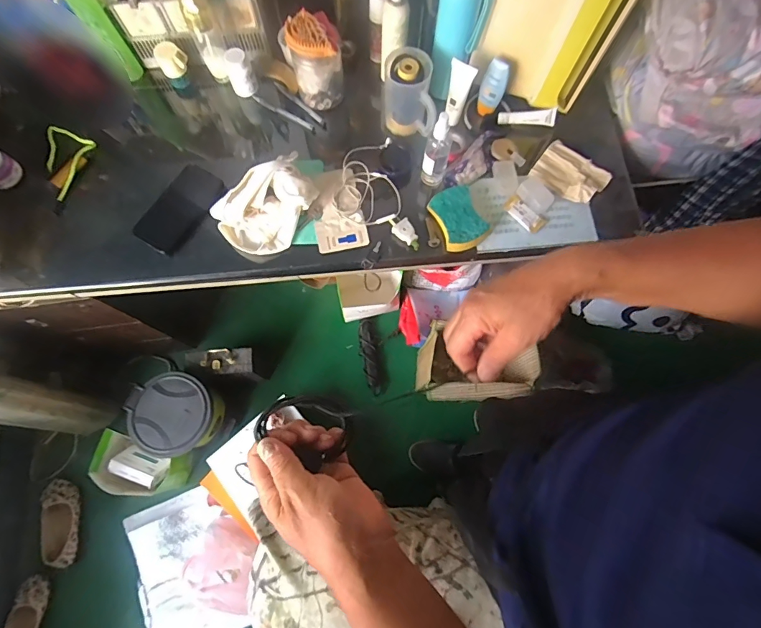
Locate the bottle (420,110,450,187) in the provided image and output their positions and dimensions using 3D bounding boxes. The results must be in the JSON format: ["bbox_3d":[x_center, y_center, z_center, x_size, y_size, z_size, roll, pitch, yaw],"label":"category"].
[{"bbox_3d":[0.092,-0.264,0.660,0.039,0.137,0.037,15,74,4],"label":"bottle"}]

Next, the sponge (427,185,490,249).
[{"bbox_3d":[0.131,-0.160,0.685,0.074,0.038,0.102,-21,75,-6],"label":"sponge"}]

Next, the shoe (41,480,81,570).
[{"bbox_3d":[-0.949,0.617,1.205,0.079,0.058,0.229,-5,74,-2],"label":"shoe"}]

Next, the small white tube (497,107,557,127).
[{"bbox_3d":[0.265,-0.356,0.738,0.097,0.032,0.022,4,74,1],"label":"small white tube"}]

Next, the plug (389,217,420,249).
[{"bbox_3d":[0.043,-0.138,0.689,0.068,0.023,0.028,43,78,11],"label":"plug"}]

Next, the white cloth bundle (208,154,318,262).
[{"bbox_3d":[-0.180,-0.178,0.667,0.178,0.066,0.121,-39,77,-11],"label":"white cloth bundle"}]

